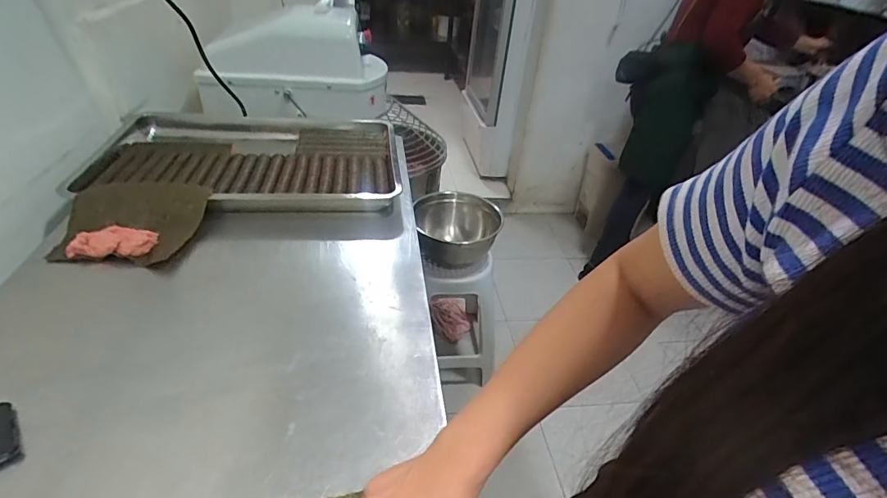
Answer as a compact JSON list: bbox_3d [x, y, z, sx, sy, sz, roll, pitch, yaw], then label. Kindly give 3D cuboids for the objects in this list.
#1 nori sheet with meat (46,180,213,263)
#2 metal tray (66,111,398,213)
[{"bbox_3d":[-0.514,-0.050,0.760,0.187,0.038,0.175,7,51,-10],"label":"nori sheet with meat"},{"bbox_3d":[-0.415,-0.197,0.988,0.613,0.058,0.407,-1,36,-9],"label":"metal tray"}]

